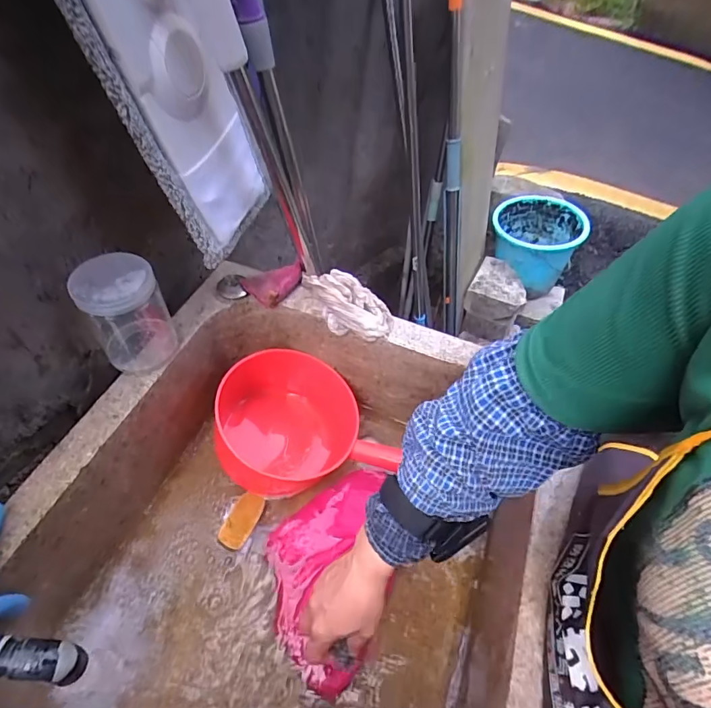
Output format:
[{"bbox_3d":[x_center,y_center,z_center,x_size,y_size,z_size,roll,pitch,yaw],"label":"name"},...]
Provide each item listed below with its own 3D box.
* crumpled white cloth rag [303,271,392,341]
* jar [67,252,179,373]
[{"bbox_3d":[-0.017,-0.071,0.615,0.143,0.050,0.059,26,54,15],"label":"crumpled white cloth rag"},{"bbox_3d":[-0.260,-0.045,0.518,0.079,0.121,0.075,2,51,-3],"label":"jar"}]

